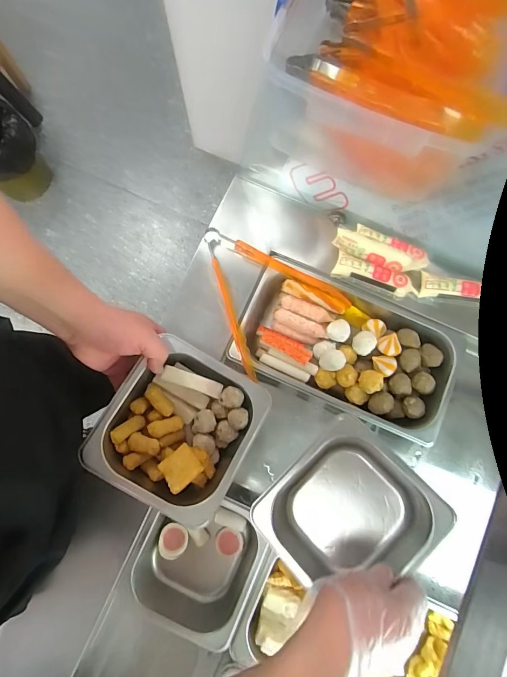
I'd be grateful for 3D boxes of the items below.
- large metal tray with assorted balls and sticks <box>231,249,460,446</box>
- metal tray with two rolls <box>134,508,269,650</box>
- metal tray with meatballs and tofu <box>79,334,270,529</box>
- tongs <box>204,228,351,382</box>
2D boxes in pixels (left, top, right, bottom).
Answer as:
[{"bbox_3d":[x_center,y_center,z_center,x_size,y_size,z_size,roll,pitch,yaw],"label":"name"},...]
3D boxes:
[{"bbox_3d":[0.142,0.020,0.560,0.325,0.071,0.178,23,78,3],"label":"large metal tray with assorted balls and sticks"},{"bbox_3d":[-0.074,0.307,0.516,0.159,0.081,0.175,26,78,4],"label":"metal tray with two rolls"},{"bbox_3d":[-0.081,0.104,0.428,0.160,0.062,0.172,28,78,4],"label":"metal tray with meatballs and tofu"},{"bbox_3d":[0.007,-0.081,0.553,0.193,0.033,0.223,-38,81,-9],"label":"tongs"}]

